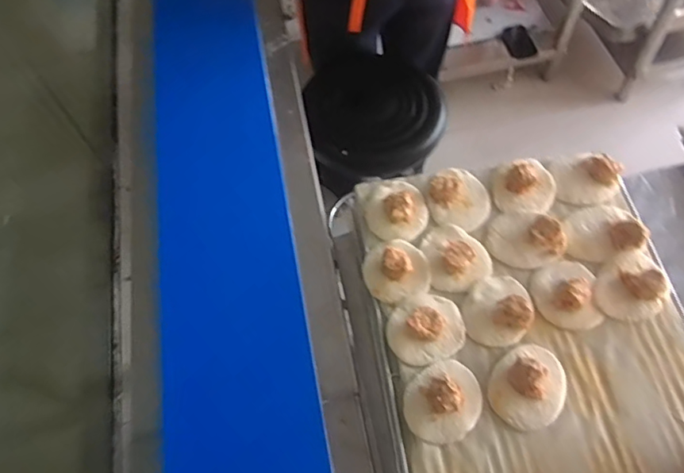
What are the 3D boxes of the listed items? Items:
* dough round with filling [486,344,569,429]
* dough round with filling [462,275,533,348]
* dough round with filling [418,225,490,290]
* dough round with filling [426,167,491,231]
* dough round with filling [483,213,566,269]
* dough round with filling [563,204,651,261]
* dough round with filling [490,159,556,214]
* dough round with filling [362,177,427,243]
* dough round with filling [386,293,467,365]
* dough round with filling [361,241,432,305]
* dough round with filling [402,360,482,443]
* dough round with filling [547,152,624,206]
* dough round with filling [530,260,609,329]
[{"bbox_3d":[0.232,0.180,0.665,0.104,0.034,0.088,-40,66,-17],"label":"dough round with filling"},{"bbox_3d":[0.206,0.093,0.718,0.082,0.033,0.100,15,63,12],"label":"dough round with filling"},{"bbox_3d":[0.160,0.024,0.761,0.083,0.027,0.101,-12,61,-3],"label":"dough round with filling"},{"bbox_3d":[0.175,-0.060,0.807,0.087,0.026,0.108,-15,61,-4],"label":"dough round with filling"},{"bbox_3d":[0.259,0.003,0.764,0.100,0.034,0.084,28,66,18],"label":"dough round with filling"},{"bbox_3d":[0.365,-0.011,0.764,0.104,0.026,0.084,-15,61,-5],"label":"dough round with filling"},{"bbox_3d":[0.273,-0.077,0.812,0.094,0.025,0.088,-2,61,3],"label":"dough round with filling"},{"bbox_3d":[0.080,-0.044,0.805,0.091,0.024,0.102,5,61,6],"label":"dough round with filling"},{"bbox_3d":[0.111,0.116,0.706,0.102,0.033,0.087,-19,61,-7],"label":"dough round with filling"},{"bbox_3d":[0.076,0.045,0.754,0.091,0.029,0.089,-2,61,3],"label":"dough round with filling"},{"bbox_3d":[0.124,0.198,0.660,0.099,0.023,0.086,-39,65,-17],"label":"dough round with filling"},{"bbox_3d":[0.371,-0.088,0.811,0.099,0.028,0.081,-11,61,-2],"label":"dough round with filling"},{"bbox_3d":[0.301,0.072,0.724,0.085,0.030,0.098,-3,61,2],"label":"dough round with filling"}]

